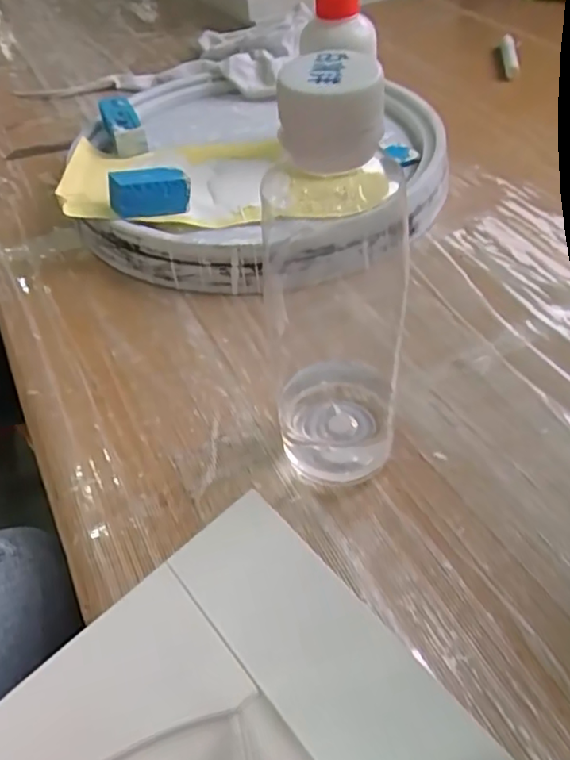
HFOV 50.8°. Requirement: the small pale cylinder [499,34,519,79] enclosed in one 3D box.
[{"bbox_3d":[0.231,-0.333,0.620,0.018,0.017,0.086,6,48,10],"label":"small pale cylinder"}]

